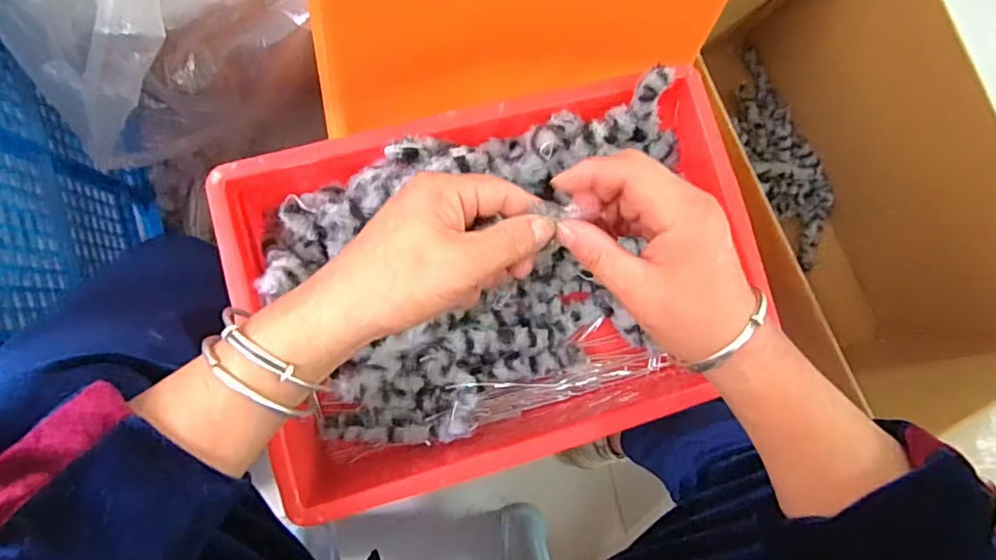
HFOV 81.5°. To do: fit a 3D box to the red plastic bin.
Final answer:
[{"bbox_3d":[0.004,0.008,0.441,0.366,0.090,0.269,-13,90,-9],"label":"red plastic bin"}]

